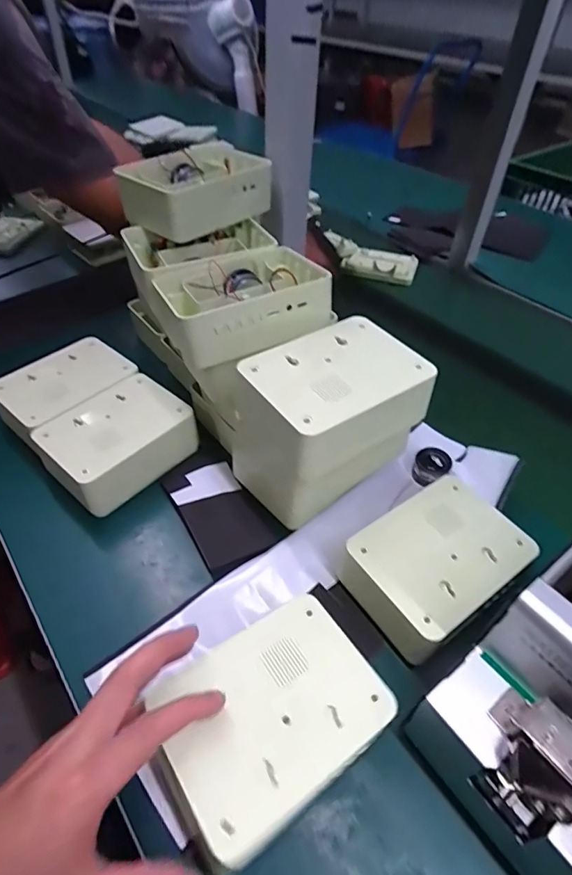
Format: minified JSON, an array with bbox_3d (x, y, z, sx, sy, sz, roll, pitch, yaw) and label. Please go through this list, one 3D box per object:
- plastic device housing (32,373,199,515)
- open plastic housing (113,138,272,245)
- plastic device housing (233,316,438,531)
[{"bbox_3d":[-0.184,0.005,0.516,0.104,0.056,0.147,36,54,29],"label":"plastic device housing"},{"bbox_3d":[-0.104,-0.274,0.524,0.135,0.056,0.110,-34,55,-30],"label":"open plastic housing"},{"bbox_3d":[0.039,-0.001,0.441,0.131,0.164,0.106,-23,50,-23],"label":"plastic device housing"}]

